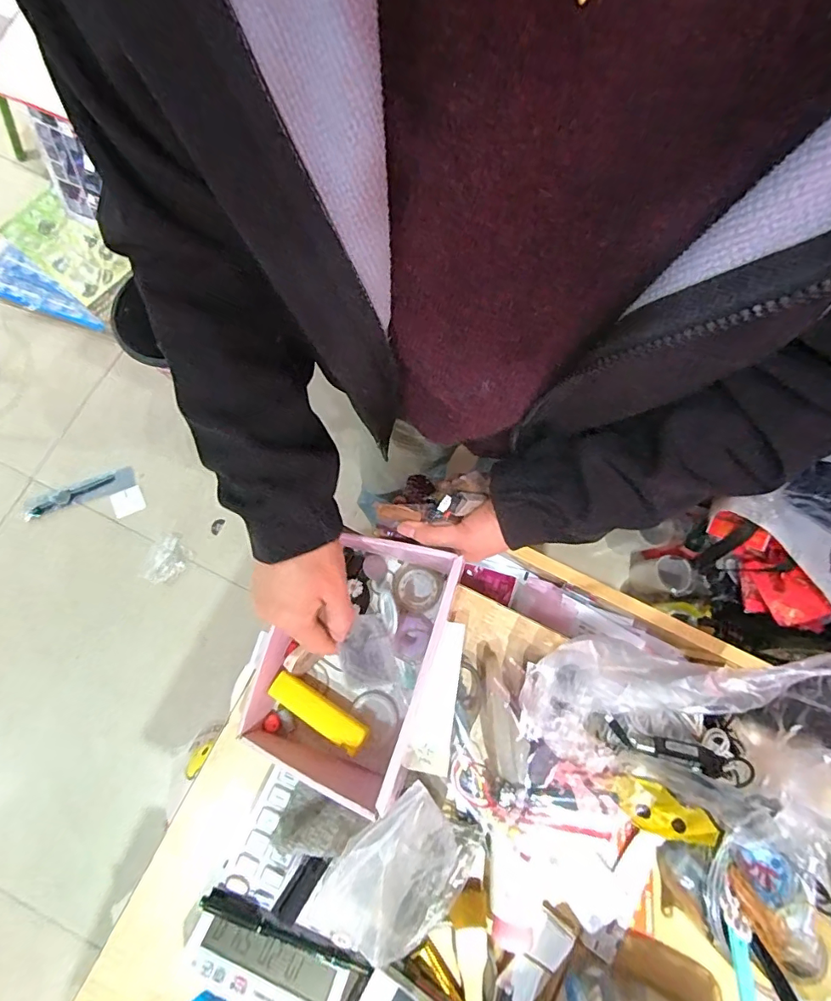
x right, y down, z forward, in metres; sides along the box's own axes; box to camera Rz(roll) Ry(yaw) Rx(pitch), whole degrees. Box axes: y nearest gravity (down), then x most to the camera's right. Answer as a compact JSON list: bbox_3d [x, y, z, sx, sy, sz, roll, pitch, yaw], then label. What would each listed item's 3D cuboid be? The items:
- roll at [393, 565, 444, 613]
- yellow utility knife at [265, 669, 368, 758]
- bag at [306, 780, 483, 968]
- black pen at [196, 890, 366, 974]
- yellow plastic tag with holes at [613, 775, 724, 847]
[{"bbox_3d":[0.000,0.081,0.451,0.044,0.015,0.042,1,77,-2],"label":"roll"},{"bbox_3d":[-0.082,0.176,0.411,0.091,0.009,0.023,26,78,19],"label":"yellow utility knife"},{"bbox_3d":[-0.013,0.288,0.374,0.124,0.066,0.099,-43,82,-11],"label":"bag"},{"bbox_3d":[-0.102,0.337,0.381,0.136,0.008,0.016,24,77,3],"label":"black pen"},{"bbox_3d":[0.197,0.250,0.393,0.073,0.018,0.042,15,115,28],"label":"yellow plastic tag with holes"}]

